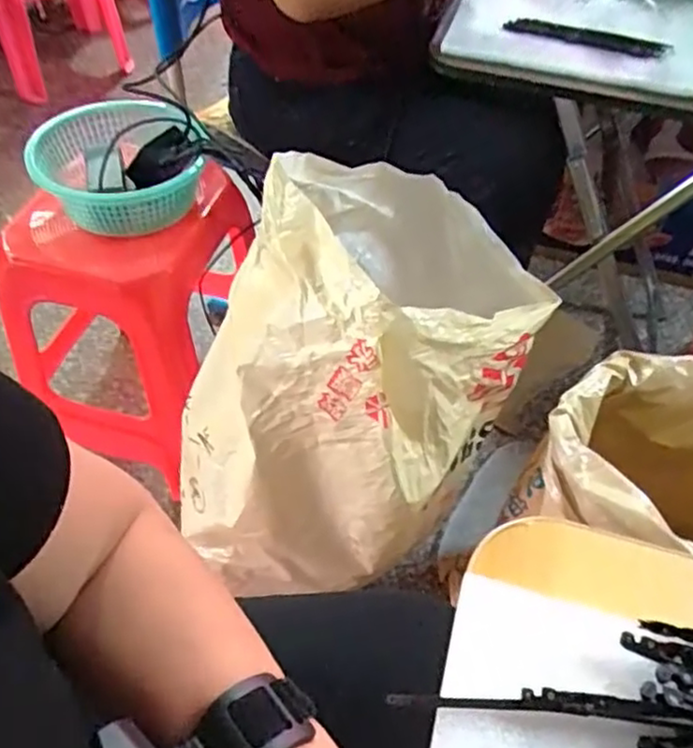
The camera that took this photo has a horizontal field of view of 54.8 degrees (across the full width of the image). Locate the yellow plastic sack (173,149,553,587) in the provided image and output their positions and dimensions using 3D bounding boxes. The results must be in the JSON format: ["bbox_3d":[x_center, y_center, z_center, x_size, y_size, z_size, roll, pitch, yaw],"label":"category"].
[{"bbox_3d":[0.011,-0.012,0.804,0.311,0.398,0.395,32,55,22],"label":"yellow plastic sack"}]

